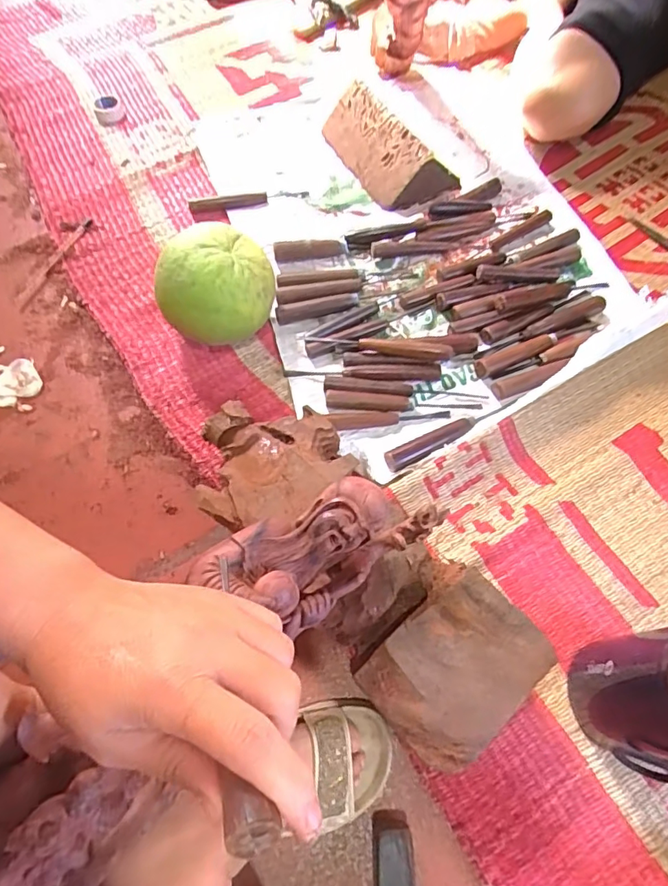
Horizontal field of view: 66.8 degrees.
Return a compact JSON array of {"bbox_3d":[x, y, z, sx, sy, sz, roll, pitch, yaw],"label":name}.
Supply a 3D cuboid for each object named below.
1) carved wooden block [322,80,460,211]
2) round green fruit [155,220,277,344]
[{"bbox_3d":[0.076,-0.444,0.758,0.110,0.073,0.224,-33,68,-14],"label":"carved wooden block"},{"bbox_3d":[-0.137,-0.180,0.603,0.131,0.121,0.107,8,64,2],"label":"round green fruit"}]

